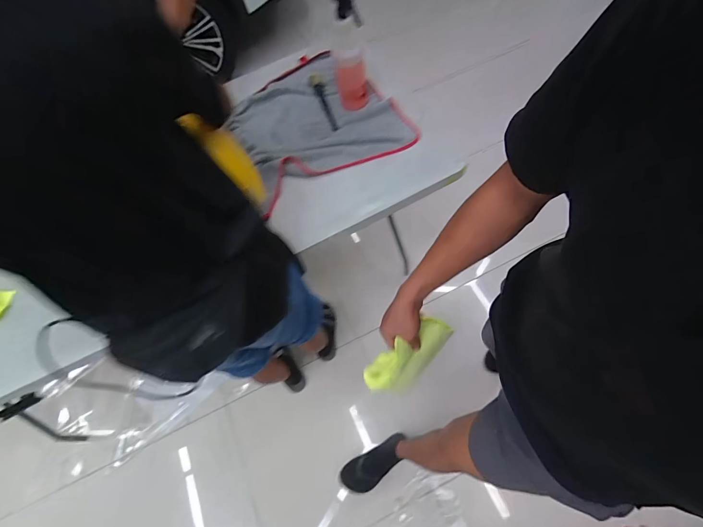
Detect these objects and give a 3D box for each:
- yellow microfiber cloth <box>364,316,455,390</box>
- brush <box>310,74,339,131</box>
[{"bbox_3d":[0.122,0.174,0.662,0.204,0.080,0.074,-30,66,-18],"label":"yellow microfiber cloth"},{"bbox_3d":[-0.082,-0.490,1.055,0.035,0.037,0.244,-15,64,-7],"label":"brush"}]

